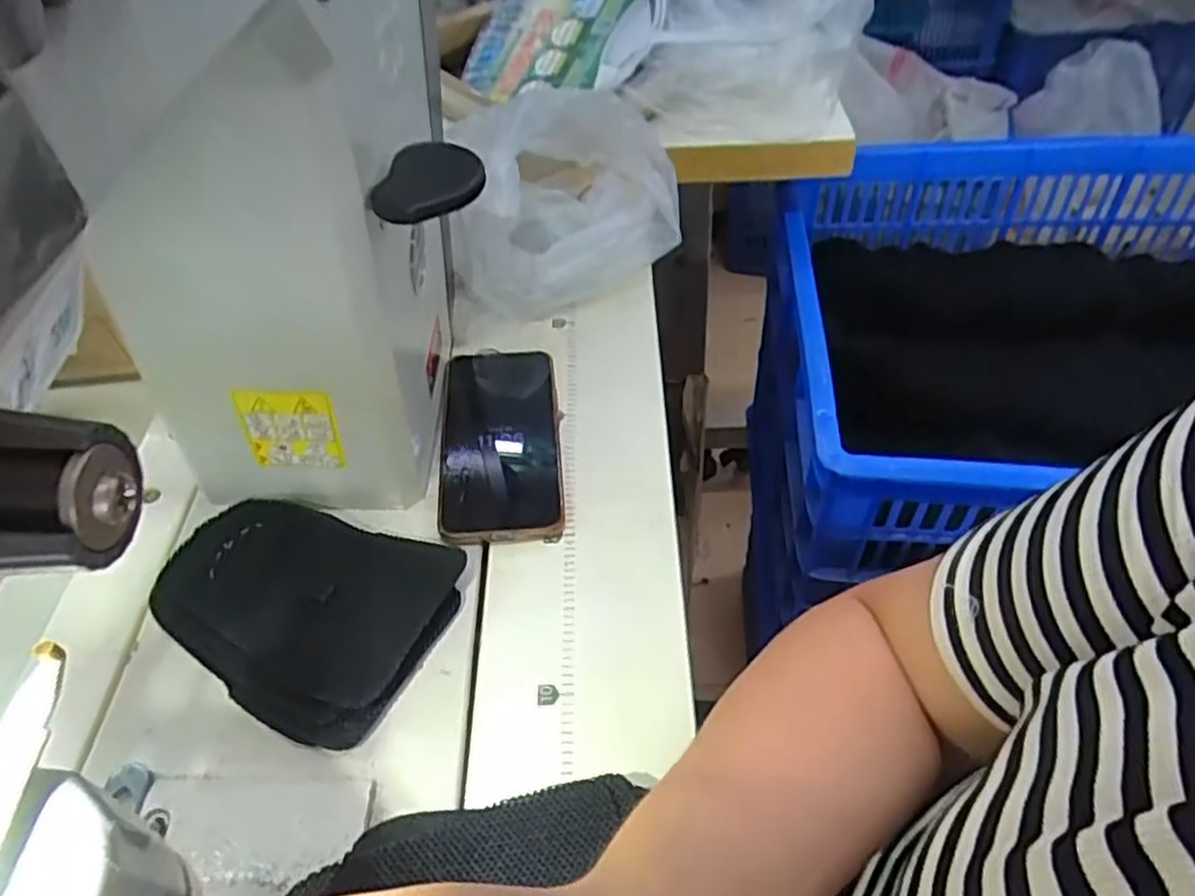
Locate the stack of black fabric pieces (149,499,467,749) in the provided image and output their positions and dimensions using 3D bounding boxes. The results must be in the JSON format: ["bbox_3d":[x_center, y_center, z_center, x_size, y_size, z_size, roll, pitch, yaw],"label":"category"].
[{"bbox_3d":[-0.156,0.076,0.407,0.150,0.027,0.119,23,55,23],"label":"stack of black fabric pieces"}]

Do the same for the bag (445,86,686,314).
[{"bbox_3d":[-0.032,-0.195,0.583,0.178,0.143,0.116,-23,51,-14],"label":"bag"}]

